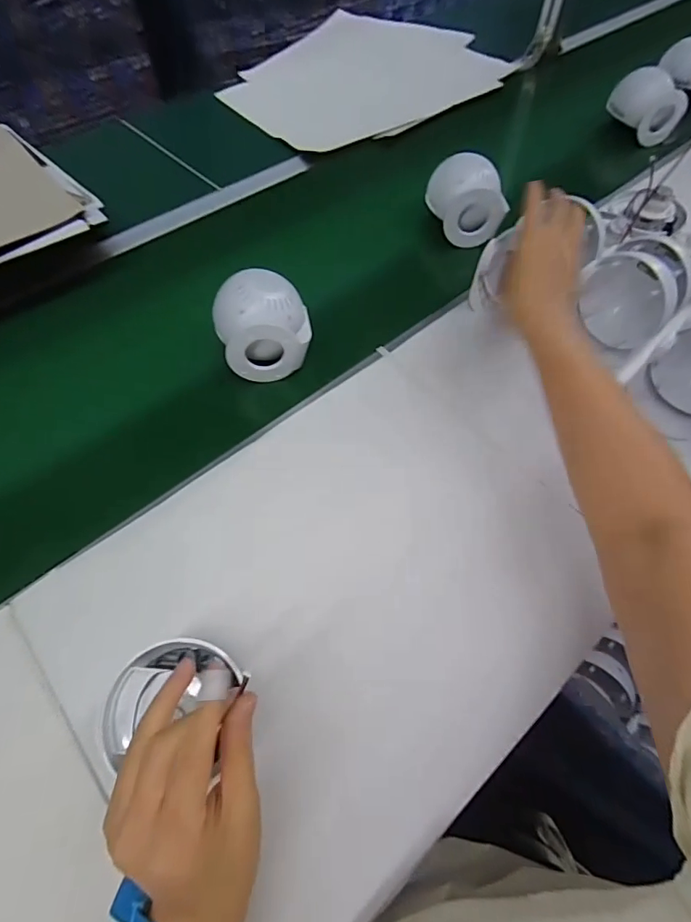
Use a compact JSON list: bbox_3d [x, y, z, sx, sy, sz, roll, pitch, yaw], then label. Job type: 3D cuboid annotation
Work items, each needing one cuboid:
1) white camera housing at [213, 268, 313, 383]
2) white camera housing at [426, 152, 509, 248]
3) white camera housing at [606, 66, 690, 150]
[{"bbox_3d":[-0.097,-0.164,0.567,0.110,0.083,0.097,-11,57,-9],"label":"white camera housing"},{"bbox_3d":[0.179,-0.388,0.709,0.088,0.078,0.116,-11,58,-9],"label":"white camera housing"},{"bbox_3d":[0.538,-0.633,0.865,0.082,0.106,0.111,-13,58,-10],"label":"white camera housing"}]

